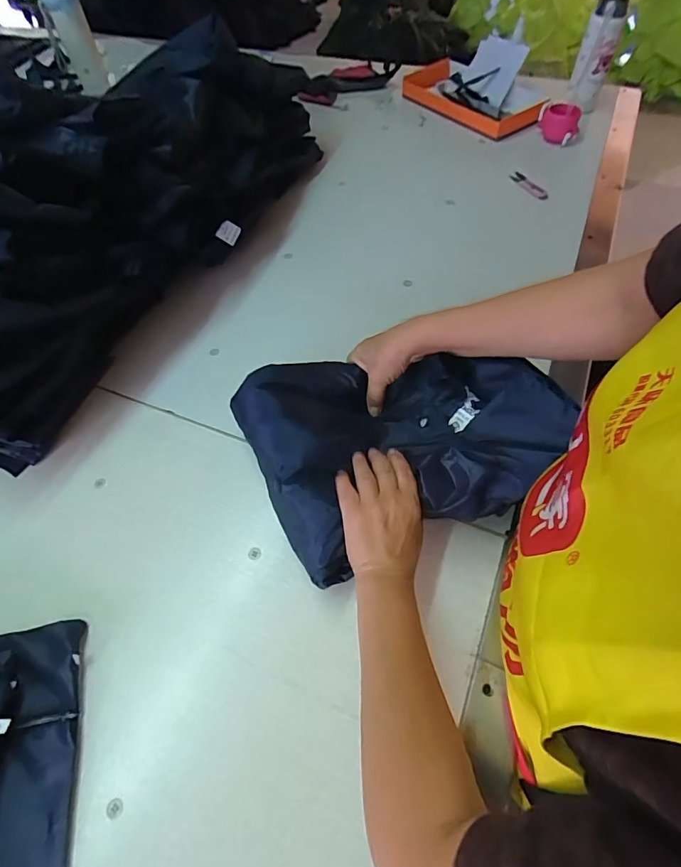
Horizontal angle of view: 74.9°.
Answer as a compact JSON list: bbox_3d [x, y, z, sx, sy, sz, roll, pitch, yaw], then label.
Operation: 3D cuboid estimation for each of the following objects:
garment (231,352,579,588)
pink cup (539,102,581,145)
[{"bbox_3d":[0.052,-0.011,0.467,0.288,0.092,0.238,-17,59,-10],"label":"garment"},{"bbox_3d":[0.465,-0.662,0.948,0.084,0.057,0.080,17,60,14],"label":"pink cup"}]

